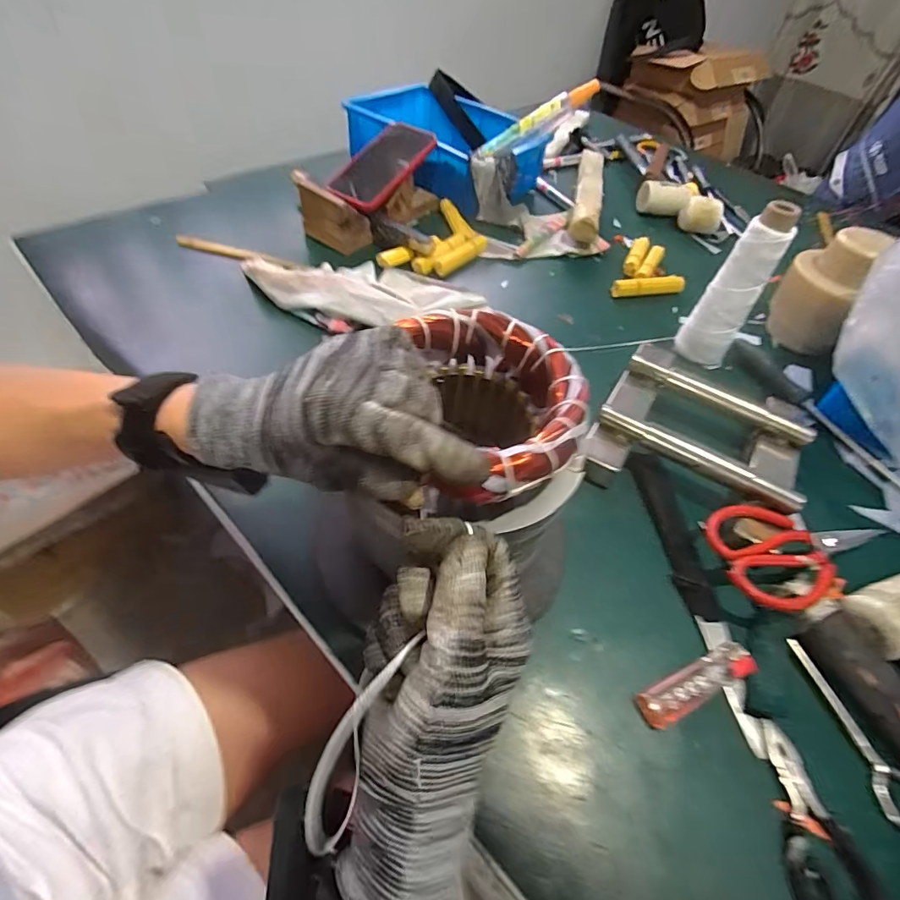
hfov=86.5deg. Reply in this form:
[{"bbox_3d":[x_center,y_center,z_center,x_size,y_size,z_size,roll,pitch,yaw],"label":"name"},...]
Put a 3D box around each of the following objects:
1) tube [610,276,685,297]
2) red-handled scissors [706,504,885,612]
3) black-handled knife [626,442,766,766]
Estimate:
[{"bbox_3d":[0.264,-0.219,0.640,0.103,0.018,0.025,-2,50,-8],"label":"tube"},{"bbox_3d":[0.280,0.081,0.386,0.140,0.023,0.084,-9,52,-11],"label":"red-handled scissors"},{"bbox_3d":[0.194,0.101,0.385,0.026,0.011,0.238,-2,51,-6],"label":"black-handled knife"}]

